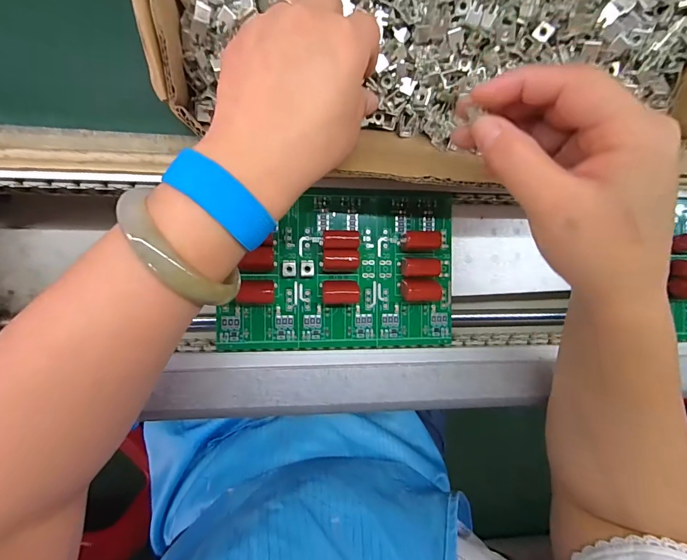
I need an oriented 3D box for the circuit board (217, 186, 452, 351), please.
[{"bbox_3d":[-0.001,-0.008,0.286,0.178,0.026,0.123,0,91,-7],"label":"circuit board"}]

